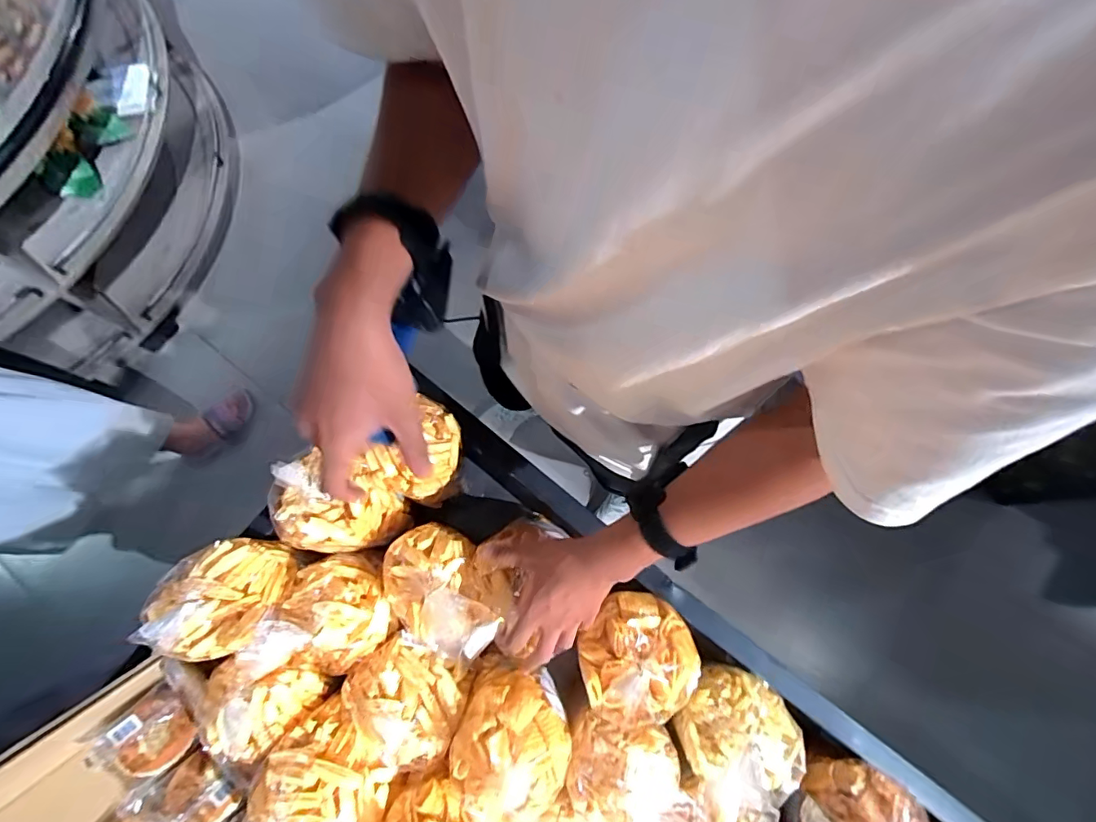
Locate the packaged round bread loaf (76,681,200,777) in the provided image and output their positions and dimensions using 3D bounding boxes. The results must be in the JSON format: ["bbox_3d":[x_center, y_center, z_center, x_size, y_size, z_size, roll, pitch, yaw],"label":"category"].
[{"bbox_3d":[-0.453,0.367,0.579,0.093,0.043,0.093,18,46,-20],"label":"packaged round bread loaf"}]

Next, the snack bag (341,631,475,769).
[{"bbox_3d":[-0.159,0.321,0.558,0.126,0.085,0.113,30,78,9],"label":"snack bag"}]

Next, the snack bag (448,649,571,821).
[{"bbox_3d":[-0.038,0.360,0.540,0.122,0.100,0.138,14,76,5],"label":"snack bag"}]

